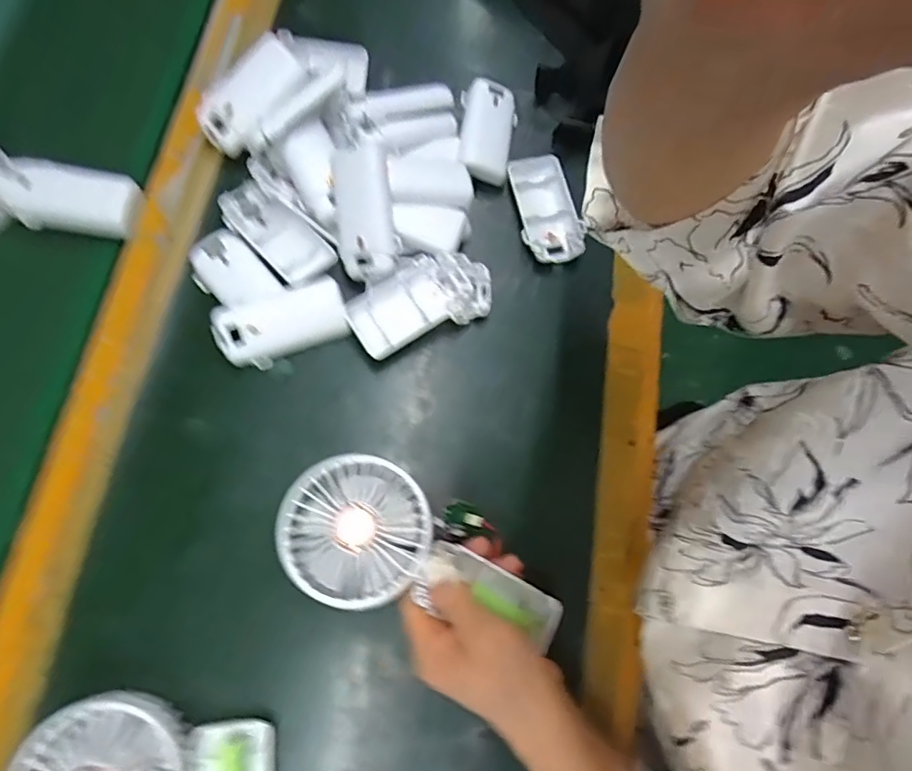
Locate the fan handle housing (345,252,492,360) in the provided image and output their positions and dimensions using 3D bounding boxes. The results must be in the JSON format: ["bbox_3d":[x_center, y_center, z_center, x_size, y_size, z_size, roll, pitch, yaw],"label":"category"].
[{"bbox_3d":[-0.028,-0.066,0.428,0.112,0.030,0.062,-26,75,-10],"label":"fan handle housing"}]

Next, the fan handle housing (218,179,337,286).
[{"bbox_3d":[-0.146,-0.123,0.437,0.103,0.016,0.044,41,76,10],"label":"fan handle housing"}]

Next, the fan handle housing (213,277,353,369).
[{"bbox_3d":[-0.132,-0.050,0.410,0.094,0.021,0.050,-17,74,-7],"label":"fan handle housing"}]

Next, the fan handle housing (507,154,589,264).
[{"bbox_3d":[0.075,-0.148,0.463,0.048,0.019,0.095,-10,73,-5],"label":"fan handle housing"}]

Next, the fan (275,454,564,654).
[{"bbox_3d":[-0.016,0.106,0.339,0.183,0.034,0.082,25,73,-11],"label":"fan"}]

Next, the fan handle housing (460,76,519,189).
[{"bbox_3d":[0.028,-0.220,0.475,0.048,0.025,0.092,3,73,-1],"label":"fan handle housing"}]

